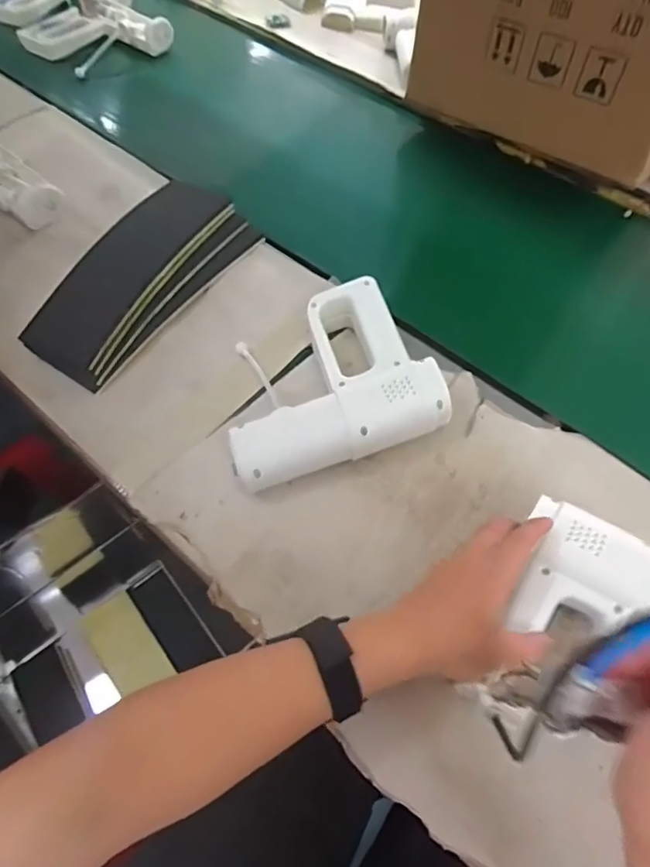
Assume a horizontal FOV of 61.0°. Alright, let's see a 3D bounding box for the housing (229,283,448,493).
[{"bbox_3d":[-0.004,-0.052,0.555,0.203,0.062,0.178,-16,60,-10],"label":"housing"}]

